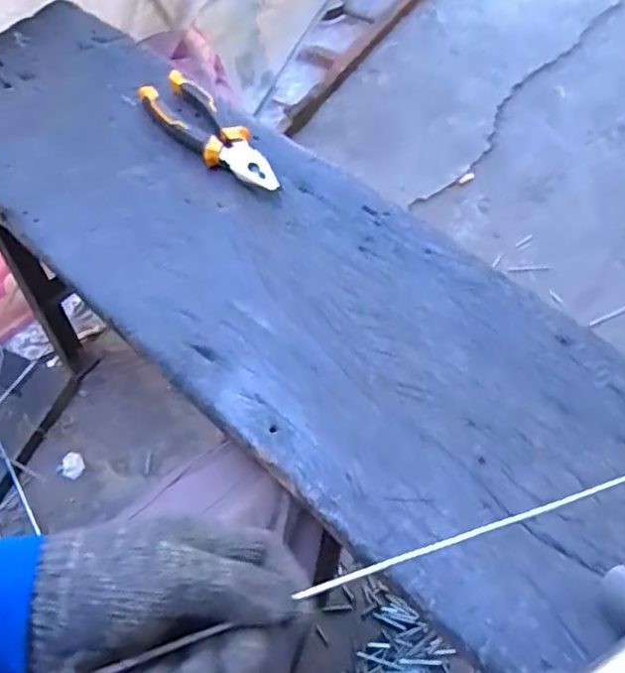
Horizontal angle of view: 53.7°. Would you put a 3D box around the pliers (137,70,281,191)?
[{"bbox_3d":[-0.101,-0.197,0.596,0.052,0.026,0.186,-35,67,-17],"label":"pliers"}]

